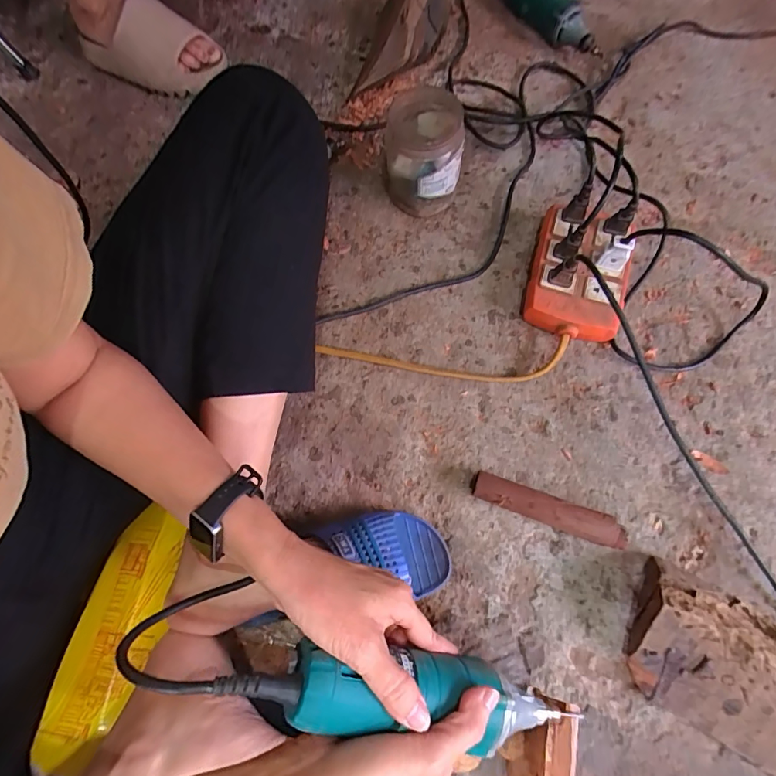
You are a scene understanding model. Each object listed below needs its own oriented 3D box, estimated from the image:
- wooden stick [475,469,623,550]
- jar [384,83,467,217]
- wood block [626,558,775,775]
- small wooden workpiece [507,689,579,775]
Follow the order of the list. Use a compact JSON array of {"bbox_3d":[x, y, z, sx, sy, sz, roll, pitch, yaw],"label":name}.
[{"bbox_3d":[0.164,0.126,0.461,0.155,0.029,0.028,19,70,7],"label":"wooden stick"},{"bbox_3d":[0.046,-0.295,0.559,0.086,0.115,0.100,5,71,5],"label":"jar"},{"bbox_3d":[0.325,0.258,0.391,0.209,0.051,0.119,29,71,11],"label":"wood block"},{"bbox_3d":[0.122,0.282,0.346,0.037,0.043,0.077,16,72,8],"label":"small wooden workpiece"}]

